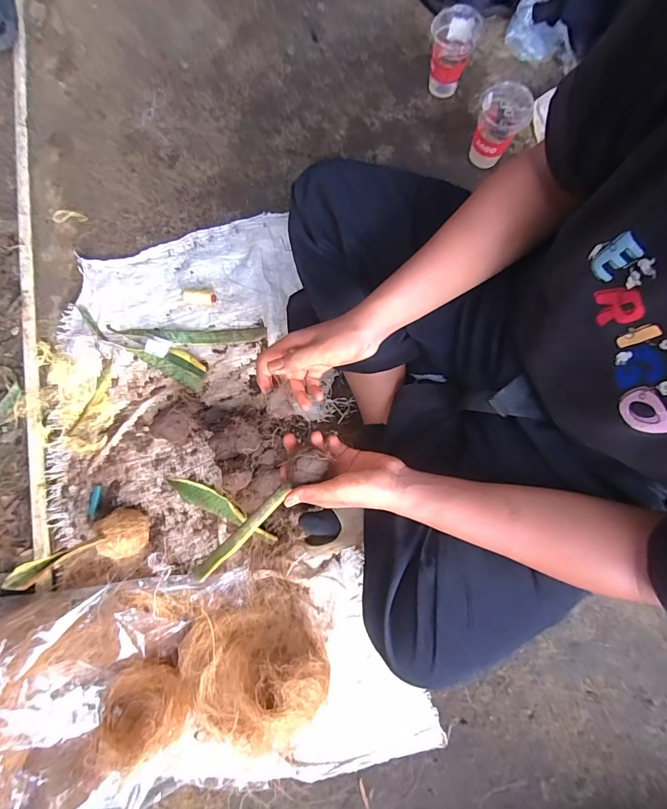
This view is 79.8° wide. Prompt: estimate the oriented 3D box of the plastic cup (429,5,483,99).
[{"bbox_3d":[0.222,-0.668,0.765,0.084,0.111,0.080,0,79,0],"label":"plastic cup"}]

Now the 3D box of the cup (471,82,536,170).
[{"bbox_3d":[0.301,-0.504,0.732,0.082,0.117,0.075,0,79,0],"label":"cup"}]

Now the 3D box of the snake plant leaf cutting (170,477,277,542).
[{"bbox_3d":[-0.182,0.169,0.656,0.202,0.021,0.034,25,80,5],"label":"snake plant leaf cutting"}]

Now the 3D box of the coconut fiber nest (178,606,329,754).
[{"bbox_3d":[-0.114,0.362,0.558,0.175,0.124,0.171,0,79,0],"label":"coconut fiber nest"}]

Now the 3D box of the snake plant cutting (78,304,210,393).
[{"bbox_3d":[-0.348,-0.106,0.717,0.266,0.017,0.052,27,80,5],"label":"snake plant cutting"}]

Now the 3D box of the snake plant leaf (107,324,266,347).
[{"bbox_3d":[-0.265,-0.124,0.719,0.283,0.021,0.036,0,79,0],"label":"snake plant leaf"}]

